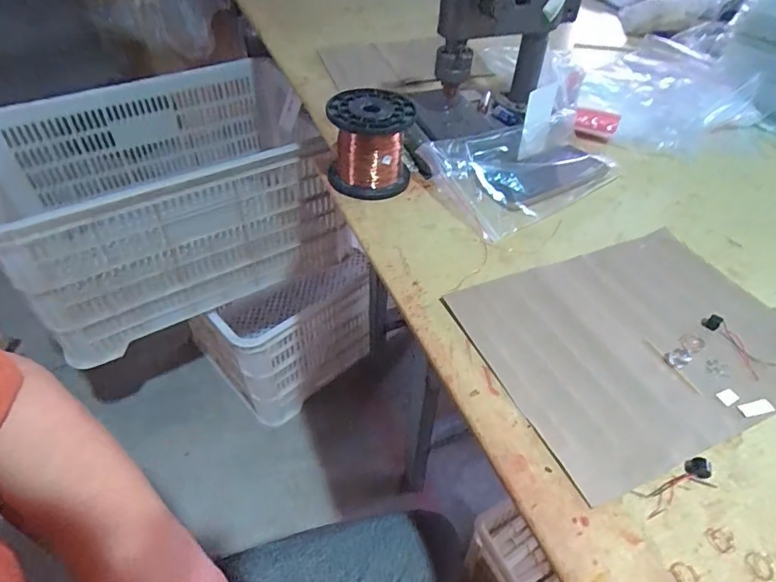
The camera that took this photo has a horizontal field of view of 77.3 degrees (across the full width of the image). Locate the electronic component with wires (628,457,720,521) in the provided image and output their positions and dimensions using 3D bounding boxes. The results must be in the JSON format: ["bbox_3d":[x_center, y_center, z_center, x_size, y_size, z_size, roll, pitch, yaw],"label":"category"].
[{"bbox_3d":[0.194,0.130,0.325,0.061,0.011,0.020,-15,47,-16],"label":"electronic component with wires"}]

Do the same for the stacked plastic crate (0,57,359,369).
[{"bbox_3d":[-0.439,-0.201,0.998,0.607,0.305,0.436,-24,50,-24],"label":"stacked plastic crate"}]

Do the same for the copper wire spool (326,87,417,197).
[{"bbox_3d":[-0.021,-0.170,0.564,0.097,0.090,0.090,0,45,-1],"label":"copper wire spool"}]

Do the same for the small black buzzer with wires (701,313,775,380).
[{"bbox_3d":[0.301,0.044,0.418,0.024,0.008,0.062,-17,47,-17],"label":"small black buzzer with wires"}]

